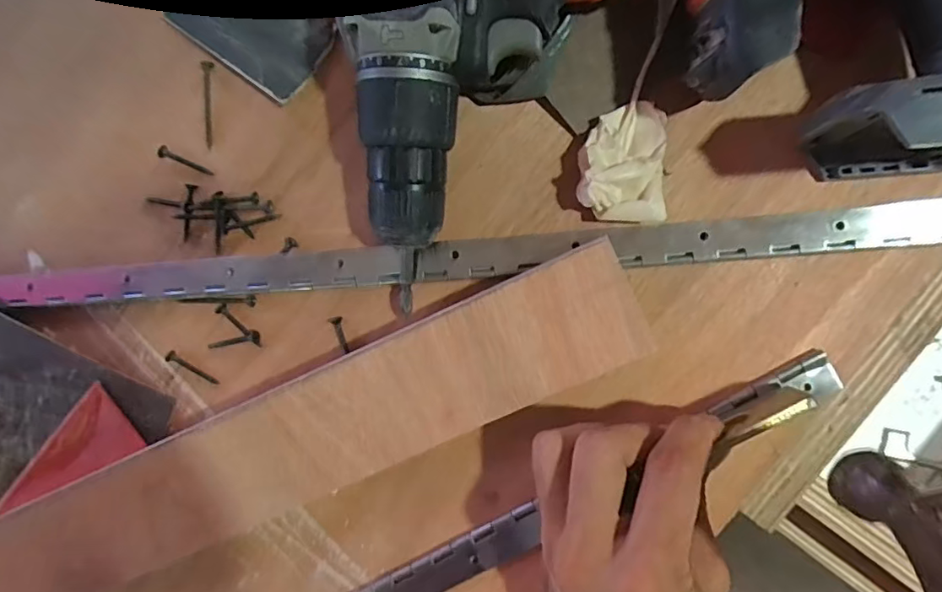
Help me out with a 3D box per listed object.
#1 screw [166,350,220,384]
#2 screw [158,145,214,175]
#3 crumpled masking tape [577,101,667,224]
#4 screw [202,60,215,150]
[{"bbox_3d":[-0.162,0.043,0.315,0.036,0.004,0.006,28,95,5],"label":"screw"},{"bbox_3d":[-0.167,-0.079,0.314,0.034,0.004,0.007,23,94,5],"label":"screw"},{"bbox_3d":[0.076,-0.068,0.275,0.042,0.018,0.059,2,89,8],"label":"crumpled masking tape"},{"bbox_3d":[-0.153,-0.111,0.314,0.006,0.004,0.049,3,92,6],"label":"screw"}]

